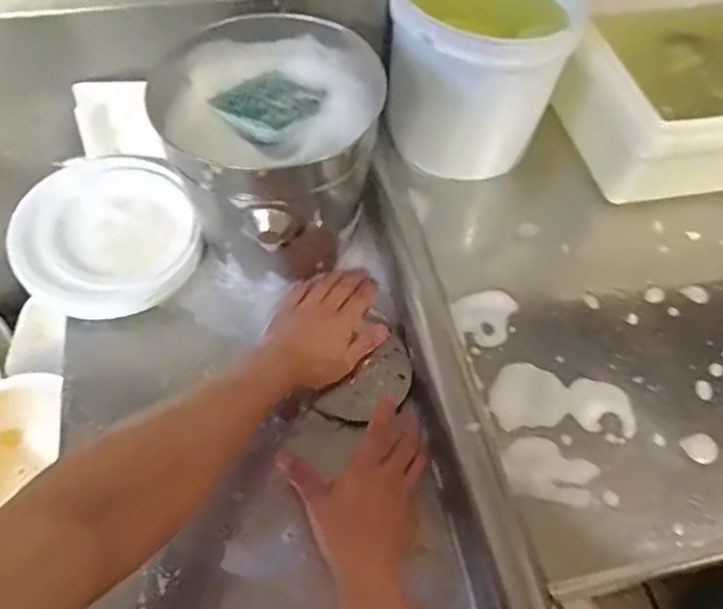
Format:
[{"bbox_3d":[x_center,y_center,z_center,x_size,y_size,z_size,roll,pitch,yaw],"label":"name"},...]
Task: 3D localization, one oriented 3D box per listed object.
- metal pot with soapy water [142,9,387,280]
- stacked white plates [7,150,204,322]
[{"bbox_3d":[-0.084,-0.151,0.586,0.183,0.177,0.190,2,59,-3],"label":"metal pot with soapy water"},{"bbox_3d":[-0.267,-0.076,0.631,0.179,0.036,0.185,2,59,-3],"label":"stacked white plates"}]

